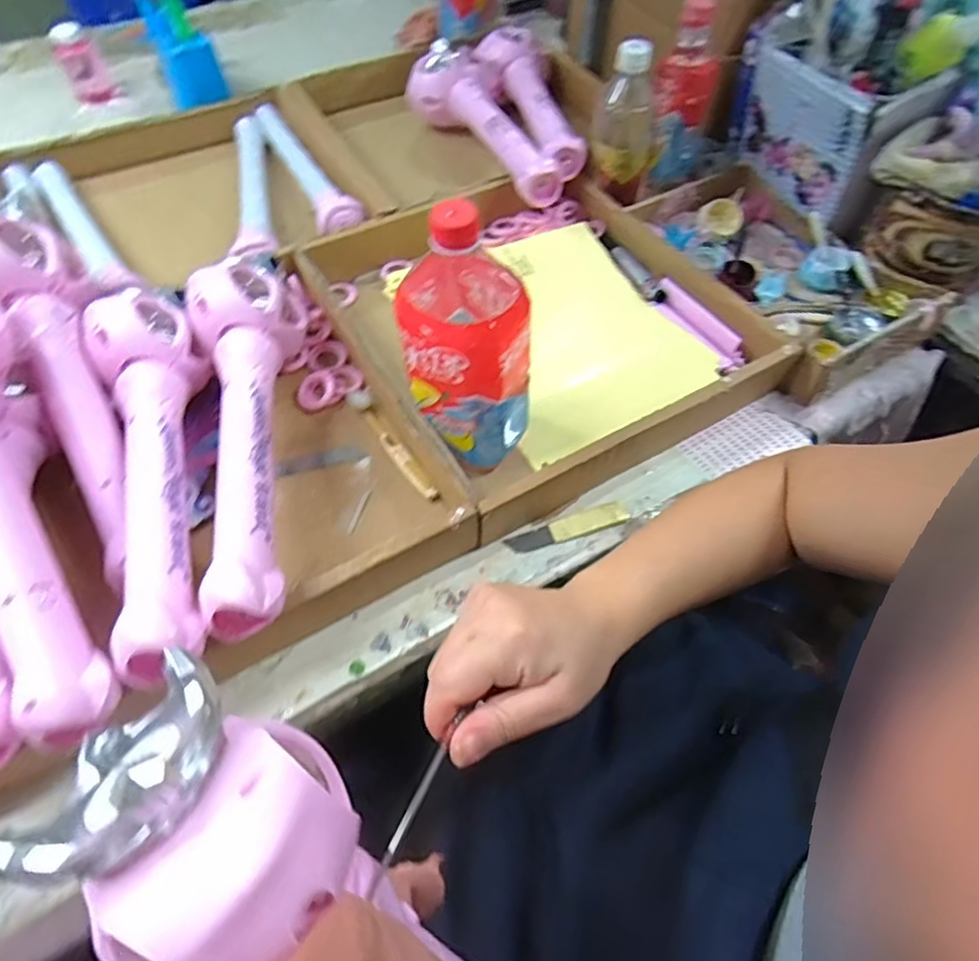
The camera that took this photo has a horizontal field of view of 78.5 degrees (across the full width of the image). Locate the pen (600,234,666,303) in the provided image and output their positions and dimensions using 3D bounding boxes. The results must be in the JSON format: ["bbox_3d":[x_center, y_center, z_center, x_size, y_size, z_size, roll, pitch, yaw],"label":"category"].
[{"bbox_3d":[0.157,-0.239,0.662,0.015,0.013,0.121,-19,59,-13],"label":"pen"}]

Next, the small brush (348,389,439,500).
[{"bbox_3d":[-0.086,-0.034,0.532,0.019,0.007,0.138,-30,63,-19],"label":"small brush"}]

